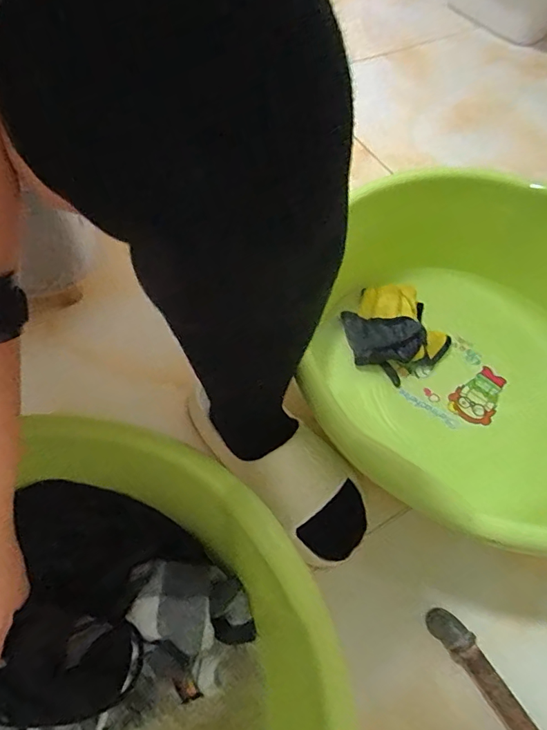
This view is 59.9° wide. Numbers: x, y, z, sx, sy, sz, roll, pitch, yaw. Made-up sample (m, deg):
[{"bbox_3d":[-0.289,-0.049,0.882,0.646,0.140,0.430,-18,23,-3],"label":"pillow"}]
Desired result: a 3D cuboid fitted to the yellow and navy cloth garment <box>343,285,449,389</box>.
[{"bbox_3d":[0.161,-0.050,0.645,0.121,0.038,0.132,2,60,-3],"label":"yellow and navy cloth garment"}]

